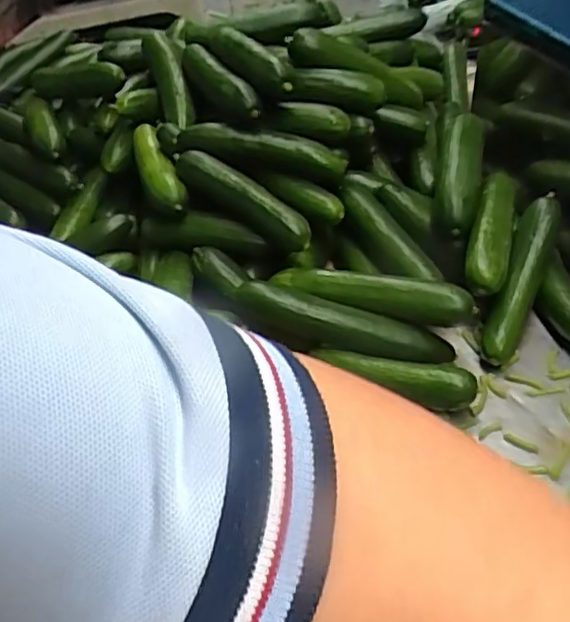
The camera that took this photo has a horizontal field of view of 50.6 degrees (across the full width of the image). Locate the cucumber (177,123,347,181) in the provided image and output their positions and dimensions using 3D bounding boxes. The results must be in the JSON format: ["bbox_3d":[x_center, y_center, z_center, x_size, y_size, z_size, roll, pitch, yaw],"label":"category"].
[{"bbox_3d":[-0.020,-0.131,0.489,0.137,0.027,0.031,11,47,1],"label":"cucumber"}]

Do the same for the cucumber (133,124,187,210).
[{"bbox_3d":[-0.112,-0.126,0.515,0.024,0.026,0.109,-22,47,-14],"label":"cucumber"}]

